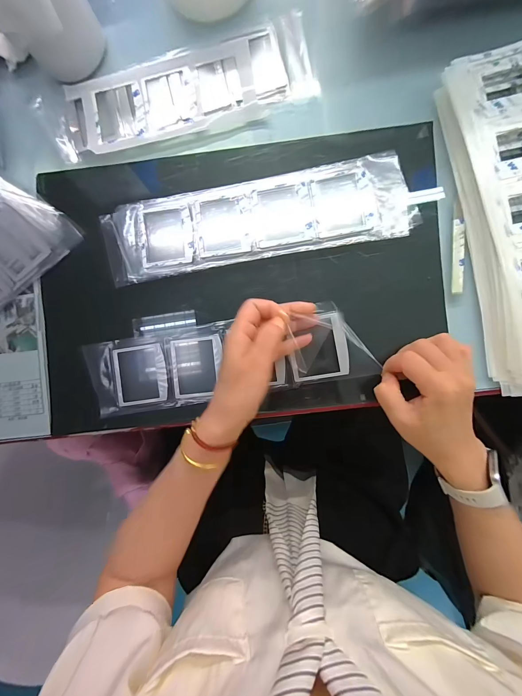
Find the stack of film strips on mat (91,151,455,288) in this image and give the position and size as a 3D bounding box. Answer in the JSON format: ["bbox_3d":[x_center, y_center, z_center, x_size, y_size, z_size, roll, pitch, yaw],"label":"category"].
[{"bbox_3d":[-0.006,-0.144,0.319,0.349,0.010,0.090,-9,90,6],"label":"stack of film strips on mat"}]

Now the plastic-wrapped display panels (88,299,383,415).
[{"bbox_3d":[-0.042,0.015,0.326,0.317,0.022,0.091,-7,90,7],"label":"plastic-wrapped display panels"}]

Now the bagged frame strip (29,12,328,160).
[{"bbox_3d":[-0.101,-0.296,0.332,0.315,0.010,0.097,-12,90,6],"label":"bagged frame strip"}]

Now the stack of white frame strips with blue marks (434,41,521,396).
[{"bbox_3d":[0.259,-0.123,0.277,0.102,0.028,0.333,-12,88,5],"label":"stack of white frame strips with blue marks"}]

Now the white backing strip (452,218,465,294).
[{"bbox_3d":[0.206,-0.096,0.297,0.011,0.004,0.078,1,88,24],"label":"white backing strip"}]

